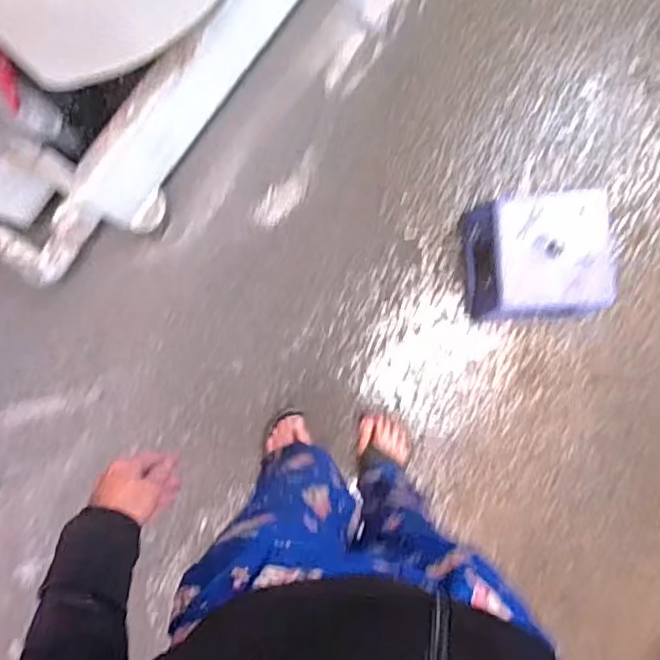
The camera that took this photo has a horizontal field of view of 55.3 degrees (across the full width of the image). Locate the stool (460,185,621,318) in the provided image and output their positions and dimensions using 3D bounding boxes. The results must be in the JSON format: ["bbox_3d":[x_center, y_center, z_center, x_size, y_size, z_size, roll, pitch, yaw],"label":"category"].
[{"bbox_3d":[0.411,-0.140,1.268,0.232,0.209,0.227,-3,91,2],"label":"stool"}]

